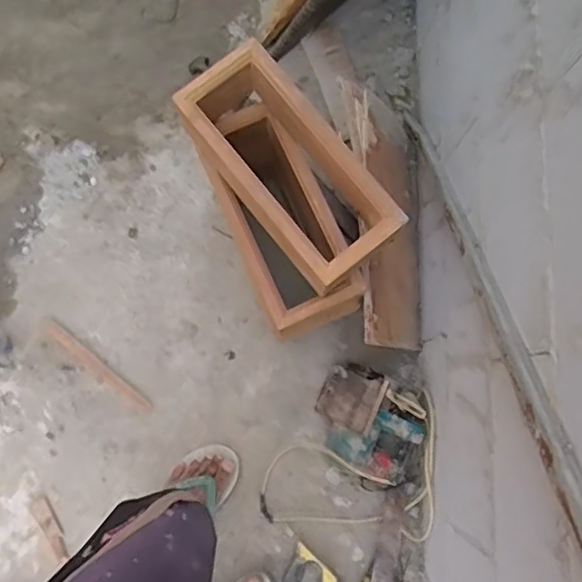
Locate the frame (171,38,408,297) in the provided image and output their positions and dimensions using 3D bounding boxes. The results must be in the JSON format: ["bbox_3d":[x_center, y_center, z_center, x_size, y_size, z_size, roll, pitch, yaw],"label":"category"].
[{"bbox_3d":[0.002,-0.178,0.890,0.167,0.094,0.339,-38,82,-7],"label":"frame"}]

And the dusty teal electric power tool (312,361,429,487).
[{"bbox_3d":[0.143,0.259,1.154,0.222,0.132,0.188,34,82,5],"label":"dusty teal electric power tool"}]

